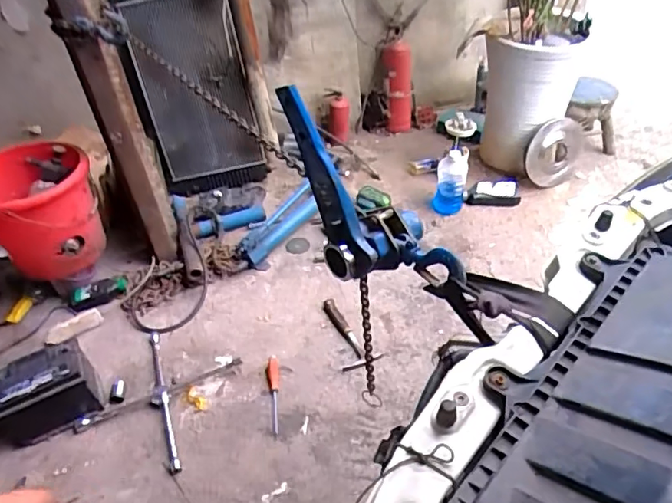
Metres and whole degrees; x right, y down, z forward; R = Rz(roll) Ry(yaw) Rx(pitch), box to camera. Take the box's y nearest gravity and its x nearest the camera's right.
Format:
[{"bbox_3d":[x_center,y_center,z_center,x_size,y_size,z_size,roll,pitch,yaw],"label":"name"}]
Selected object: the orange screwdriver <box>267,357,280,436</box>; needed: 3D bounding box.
[{"bbox_3d":[-0.181,0.404,1.601,0.034,0.036,0.230,-7,41,-2],"label":"orange screwdriver"}]

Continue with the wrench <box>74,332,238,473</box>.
[{"bbox_3d":[-0.518,0.428,1.647,0.347,0.027,0.368,13,44,19],"label":"wrench"}]

